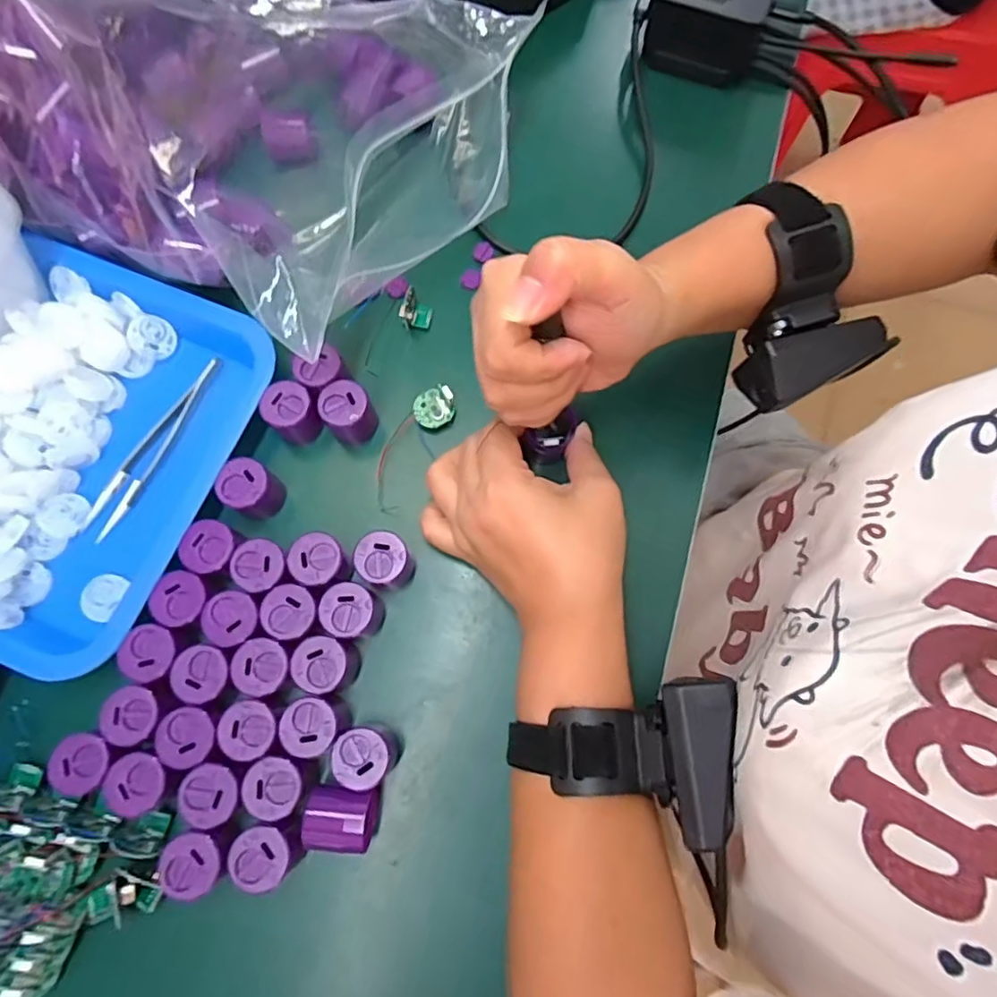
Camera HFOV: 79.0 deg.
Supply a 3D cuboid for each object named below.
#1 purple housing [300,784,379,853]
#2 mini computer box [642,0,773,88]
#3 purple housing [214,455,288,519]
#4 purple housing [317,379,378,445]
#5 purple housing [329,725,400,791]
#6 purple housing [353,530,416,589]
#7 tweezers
[{"bbox_3d":[-0.078,0.158,0.303,0.035,0.025,0.026,4,75,1],"label":"purple housing"},{"bbox_3d":[0.152,-0.348,0.430,0.082,0.048,0.072,25,76,6],"label":"mini computer box"},{"bbox_3d":[-0.141,-0.005,0.346,0.026,0.032,0.028,0,75,0],"label":"purple housing"},{"bbox_3d":[-0.089,-0.050,0.361,0.027,0.036,0.027,0,75,0],"label":"purple housing"},{"bbox_3d":[-0.066,0.130,0.309,0.030,0.033,0.027,11,75,3],"label":"purple housing"},{"bbox_3d":[-0.063,0.035,0.336,0.026,0.033,0.027,0,75,0],"label":"purple housing"},{"bbox_3d":[-0.204,-0.032,0.360,0.019,0.008,0.122,28,76,7],"label":"tweezers"}]

